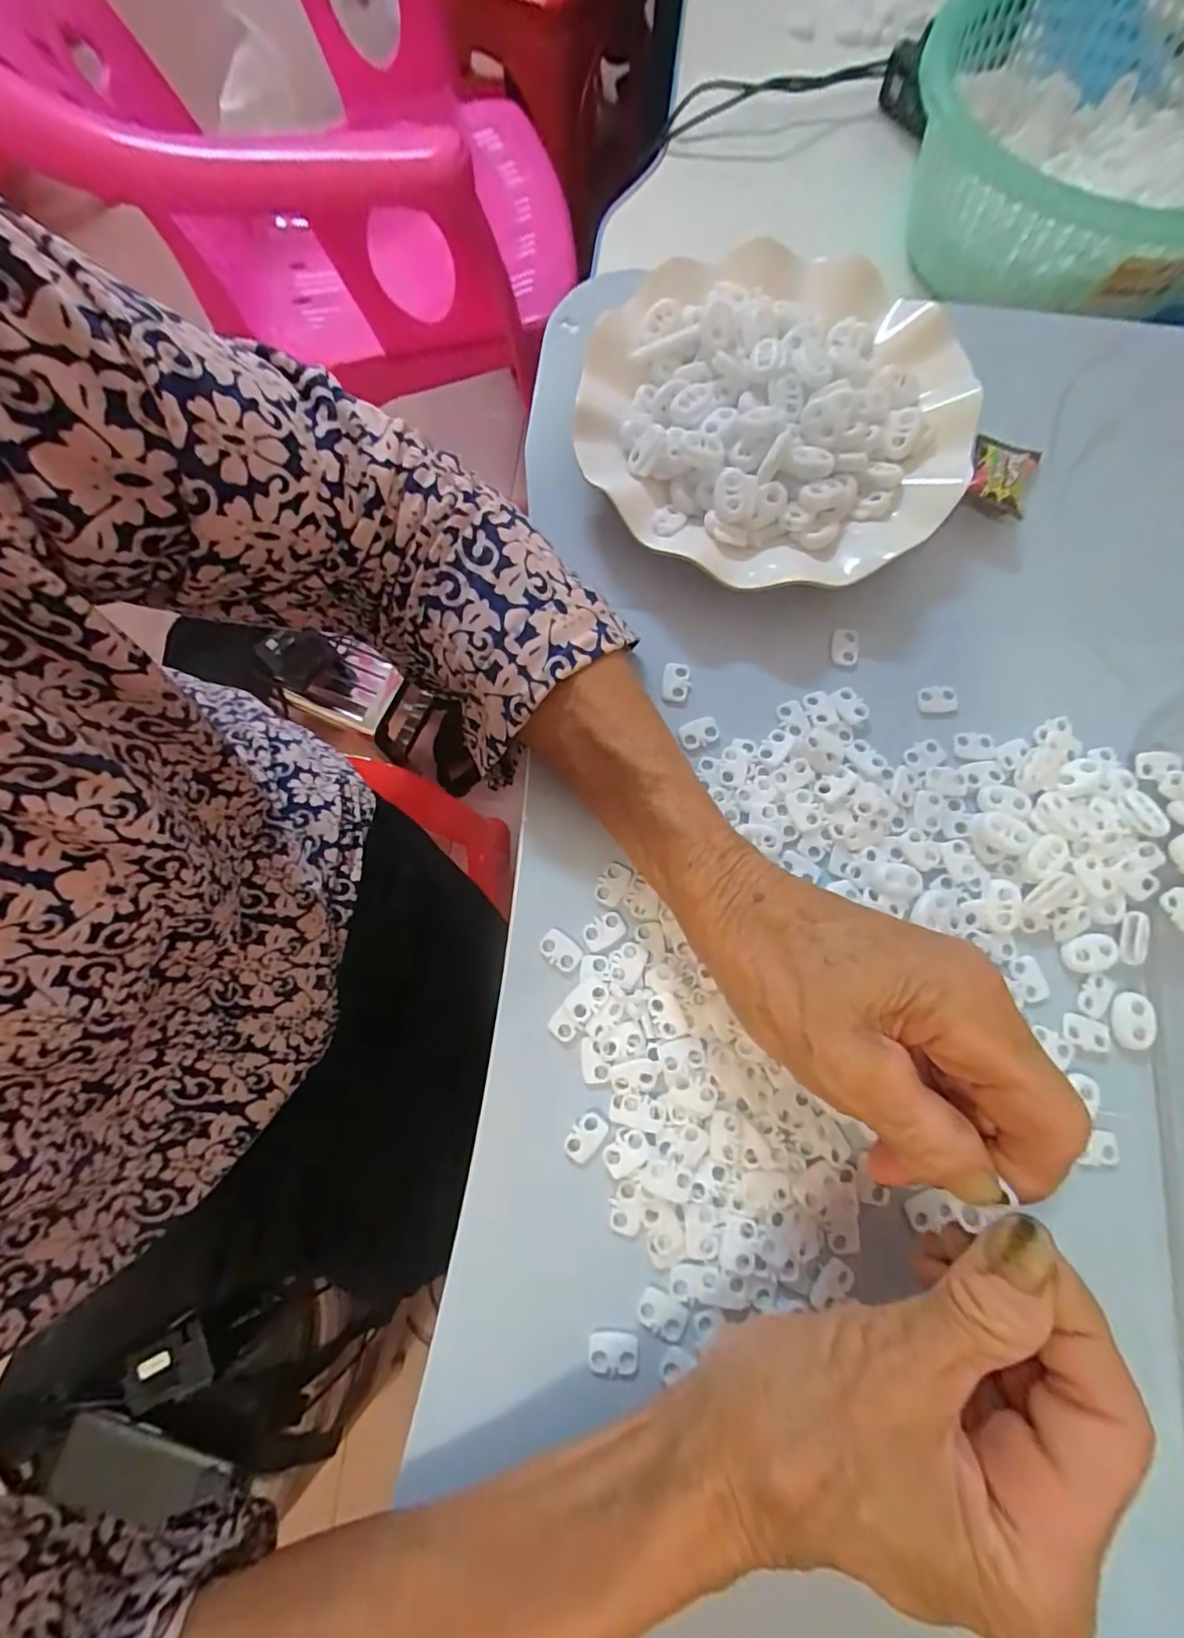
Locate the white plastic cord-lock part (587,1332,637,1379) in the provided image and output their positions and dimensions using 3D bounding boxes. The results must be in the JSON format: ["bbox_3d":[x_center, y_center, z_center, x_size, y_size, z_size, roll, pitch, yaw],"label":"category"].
[{"bbox_3d":[0.008,0.195,0.212,0.018,0.004,0.014,3,76,2],"label":"white plastic cord-lock part"}]

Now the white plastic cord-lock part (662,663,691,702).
[{"bbox_3d":[0.040,-0.064,0.274,0.013,0.004,0.019,5,76,2],"label":"white plastic cord-lock part"}]

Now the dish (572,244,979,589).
[{"bbox_3d":[0.087,-0.194,0.290,0.184,0.037,0.185,8,76,3],"label":"dish"}]

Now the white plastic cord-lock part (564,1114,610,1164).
[{"bbox_3d":[-0.002,0.126,0.230,0.012,0.004,0.019,32,78,9],"label":"white plastic cord-lock part"}]

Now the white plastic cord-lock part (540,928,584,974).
[{"bbox_3d":[-0.013,0.055,0.247,0.018,0.004,0.013,34,79,9],"label":"white plastic cord-lock part"}]

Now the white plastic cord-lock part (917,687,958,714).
[{"bbox_3d":[0.161,-0.055,0.272,0.019,0.004,0.012,-5,76,0],"label":"white plastic cord-lock part"}]

